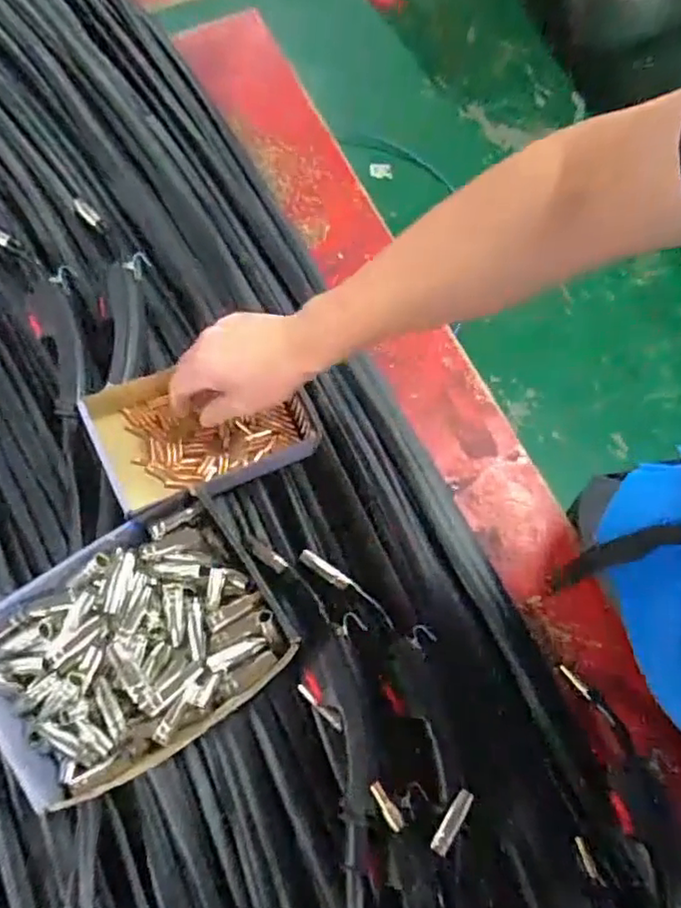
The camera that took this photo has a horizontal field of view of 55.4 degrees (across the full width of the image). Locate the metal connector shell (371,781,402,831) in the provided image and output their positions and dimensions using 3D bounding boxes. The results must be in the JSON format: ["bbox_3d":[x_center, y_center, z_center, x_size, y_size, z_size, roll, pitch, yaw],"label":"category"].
[{"bbox_3d":[0.033,0.251,0.463,0.010,0.004,0.034,-32,58,-9],"label":"metal connector shell"}]

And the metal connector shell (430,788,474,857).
[{"bbox_3d":[0.094,0.307,0.543,0.014,0.008,0.054,35,62,10],"label":"metal connector shell"}]

